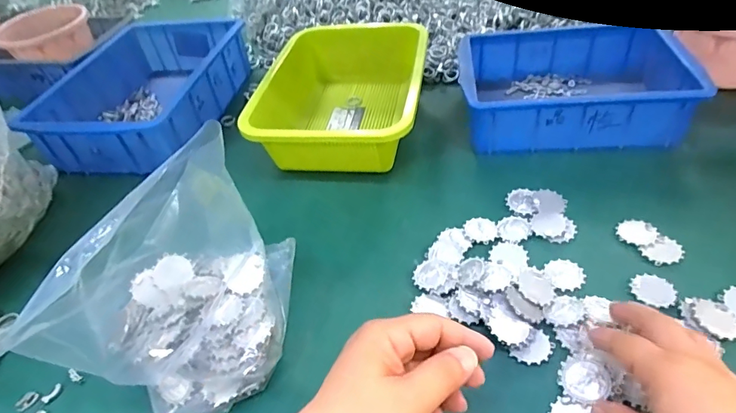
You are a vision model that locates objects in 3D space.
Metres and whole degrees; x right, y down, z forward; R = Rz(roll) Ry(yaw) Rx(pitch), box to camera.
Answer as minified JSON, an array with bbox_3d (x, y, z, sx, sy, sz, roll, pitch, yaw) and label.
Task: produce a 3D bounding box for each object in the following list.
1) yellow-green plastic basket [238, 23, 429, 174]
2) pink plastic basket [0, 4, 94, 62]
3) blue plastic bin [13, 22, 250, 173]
[{"bbox_3d":[-0.026,-0.149,0.593,0.197,0.086,0.277,3,45,11],"label":"yellow-green plastic basket"},{"bbox_3d":[-0.565,-0.301,0.799,0.149,0.051,0.146,-32,48,-23],"label":"pink plastic basket"},{"bbox_3d":[-0.319,-0.175,0.661,0.216,0.083,0.310,1,44,9],"label":"blue plastic bin"}]

